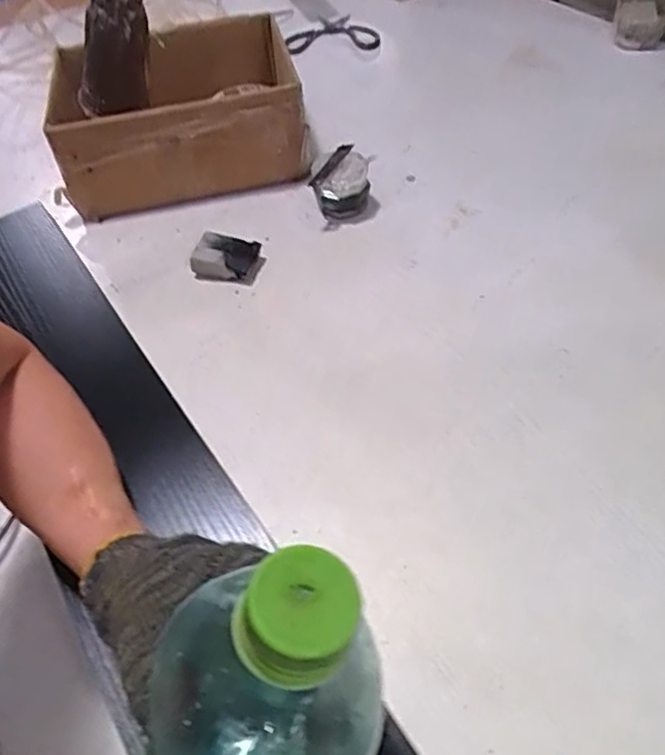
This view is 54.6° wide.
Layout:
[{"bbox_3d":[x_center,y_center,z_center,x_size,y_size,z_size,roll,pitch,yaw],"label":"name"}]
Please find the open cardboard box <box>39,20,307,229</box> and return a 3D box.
[{"bbox_3d":[-0.217,-0.386,0.943,0.320,0.120,0.353,-12,46,-4],"label":"open cardboard box"}]

